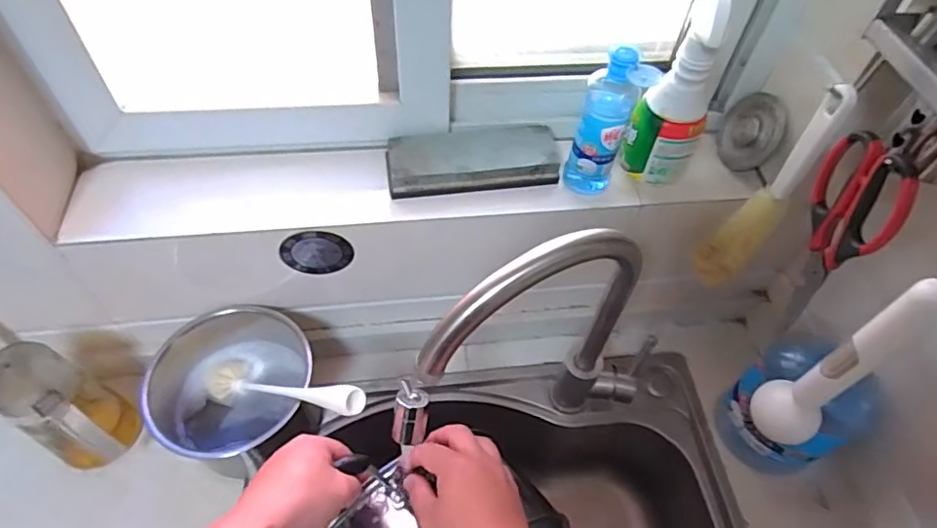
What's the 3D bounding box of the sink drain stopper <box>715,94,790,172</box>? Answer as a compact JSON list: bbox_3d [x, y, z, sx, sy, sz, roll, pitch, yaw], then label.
[{"bbox_3d":[0.317,-0.152,0.633,0.020,0.078,0.083,12,65,-30],"label":"sink drain stopper"}]

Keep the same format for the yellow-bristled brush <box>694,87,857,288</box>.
[{"bbox_3d":[0.295,-0.070,0.563,0.048,0.262,0.044,29,58,17],"label":"yellow-bristled brush"}]

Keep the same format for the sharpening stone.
[{"bbox_3d":[0.006,-0.115,0.610,0.180,0.033,0.073,-3,55,-5],"label":"sharpening stone"}]

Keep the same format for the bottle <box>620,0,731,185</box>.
[{"bbox_3d":[0.207,-0.167,0.546,0.067,0.198,0.064,25,57,14],"label":"bottle"}]

